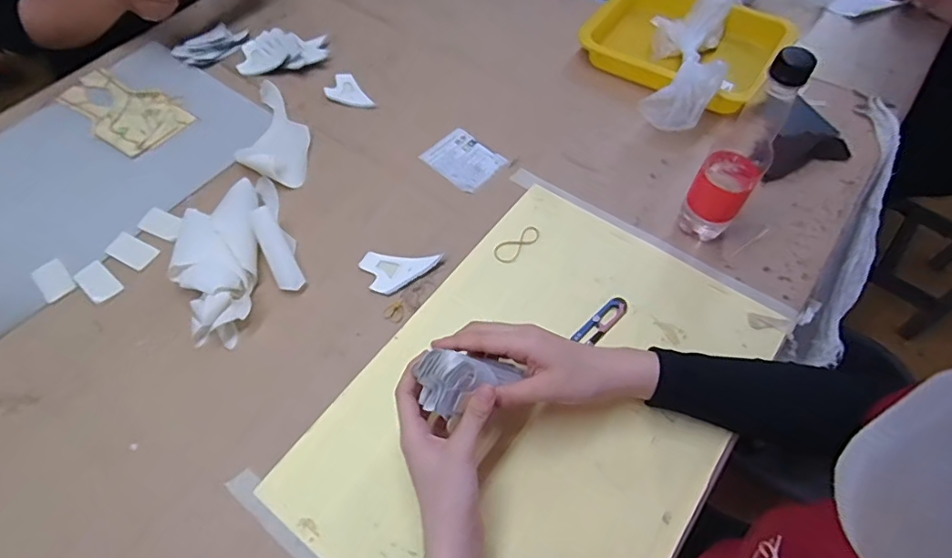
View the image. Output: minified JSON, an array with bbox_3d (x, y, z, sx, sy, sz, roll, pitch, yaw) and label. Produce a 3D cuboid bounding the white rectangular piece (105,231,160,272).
[{"bbox_3d":[-0.391,-0.032,0.618,0.054,0.004,0.032,27,63,10],"label":"white rectangular piece"}]

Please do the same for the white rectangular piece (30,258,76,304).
[{"bbox_3d":[-0.463,0.001,0.595,0.032,0.004,0.054,-40,67,-21],"label":"white rectangular piece"}]

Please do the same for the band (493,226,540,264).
[{"bbox_3d":[0.047,-0.041,0.614,0.062,0.004,0.026,-40,67,-21],"label":"band"}]

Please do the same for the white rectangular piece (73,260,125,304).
[{"bbox_3d":[-0.411,0.003,0.591,0.054,0.004,0.031,36,65,19],"label":"white rectangular piece"}]

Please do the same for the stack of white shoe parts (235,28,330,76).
[{"bbox_3d":[-0.283,-0.330,0.793,0.128,0.024,0.075,-10,59,-6],"label":"stack of white shoe parts"}]

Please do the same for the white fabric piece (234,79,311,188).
[{"bbox_3d":[-0.257,-0.191,0.700,0.089,0.019,0.178,-2,59,-1],"label":"white fabric piece"}]

